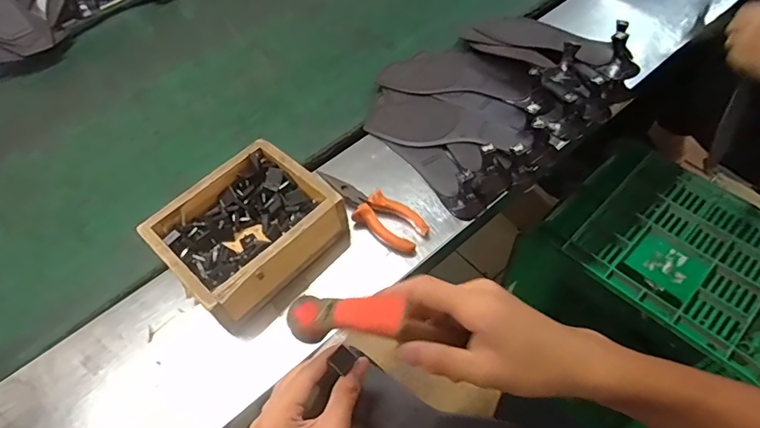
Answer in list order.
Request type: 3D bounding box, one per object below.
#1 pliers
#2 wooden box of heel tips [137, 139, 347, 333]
[{"bbox_3d":[-0.013,-0.007,0.582,0.147,0.026,0.048,30,63,23],"label":"pliers"},{"bbox_3d":[-0.151,0.015,0.548,0.156,0.055,0.179,35,65,25],"label":"wooden box of heel tips"}]

